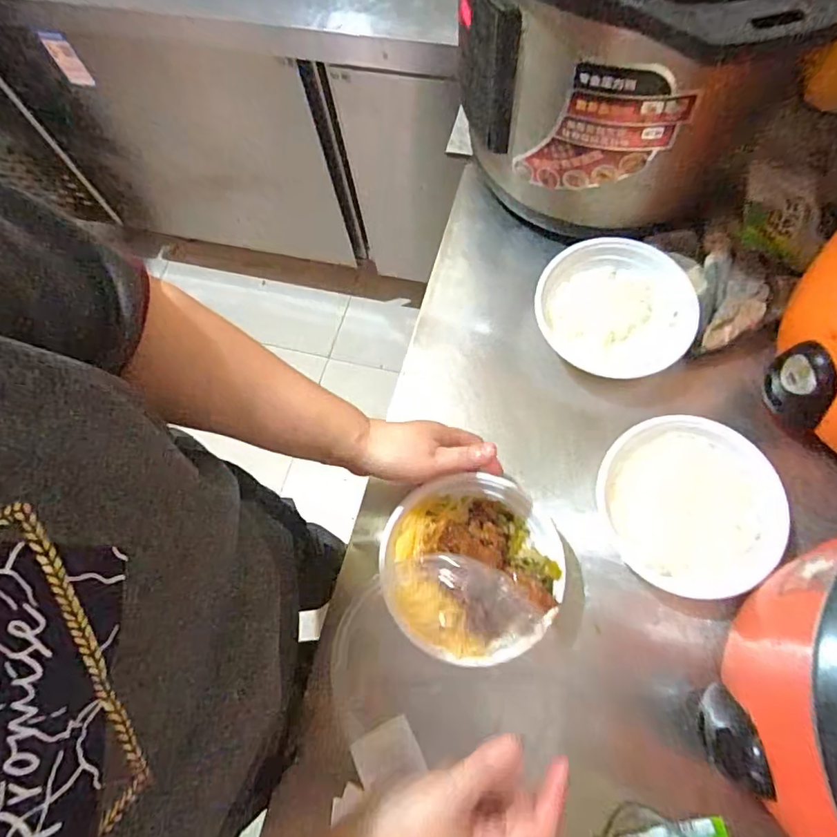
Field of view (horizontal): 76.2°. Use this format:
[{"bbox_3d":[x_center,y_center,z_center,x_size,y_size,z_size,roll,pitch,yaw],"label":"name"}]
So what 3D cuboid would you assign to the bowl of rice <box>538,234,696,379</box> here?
[{"bbox_3d":[0.211,-0.121,0.576,0.165,0.048,0.135,23,73,10],"label":"bowl of rice"}]

